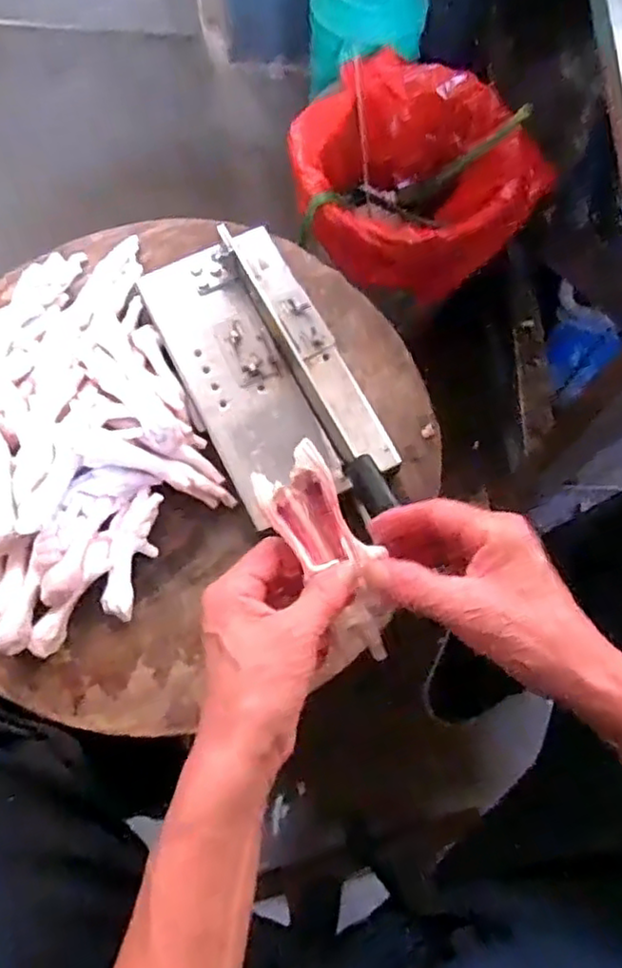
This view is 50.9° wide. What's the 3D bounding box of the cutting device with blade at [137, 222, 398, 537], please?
[{"bbox_3d":[-0.037,-0.100,0.532,0.132,0.057,0.265,-25,72,-10],"label":"cutting device with blade"}]

